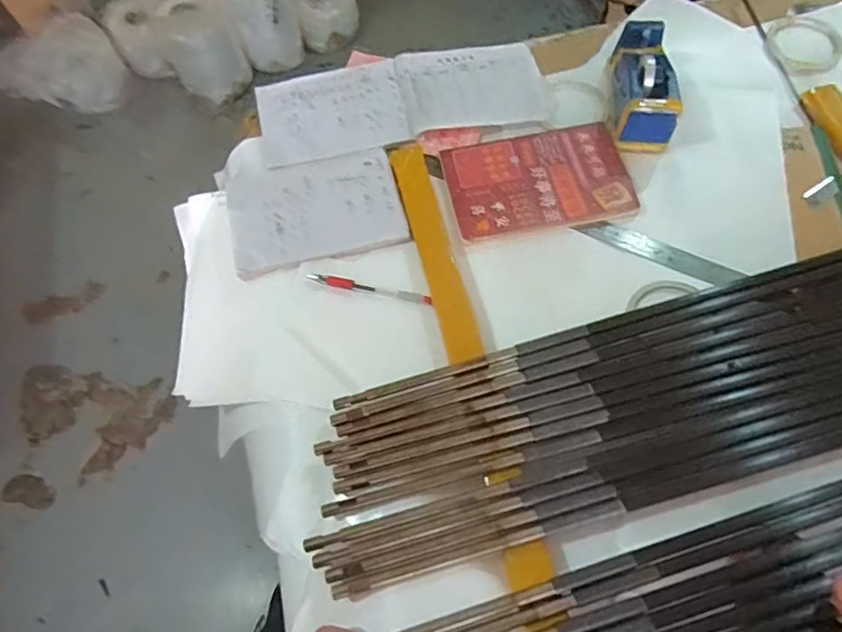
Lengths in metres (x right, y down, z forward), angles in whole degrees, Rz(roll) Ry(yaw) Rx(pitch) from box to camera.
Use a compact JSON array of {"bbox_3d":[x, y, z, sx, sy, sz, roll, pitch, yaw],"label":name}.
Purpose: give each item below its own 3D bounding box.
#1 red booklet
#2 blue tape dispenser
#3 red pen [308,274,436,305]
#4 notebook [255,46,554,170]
[{"bbox_3d":[0.135,-0.158,0.654,0.201,0.012,0.139,-11,62,-2],"label":"red booklet"},{"bbox_3d":[0.261,-0.271,0.673,0.062,0.077,0.151,2,62,5],"label":"blue tape dispenser"},{"bbox_3d":[-0.055,-0.029,0.603,0.136,0.008,0.012,9,63,8],"label":"red pen"},{"bbox_3d":[-0.021,-0.275,0.719,0.354,0.020,0.145,-13,62,-3],"label":"notebook"}]

